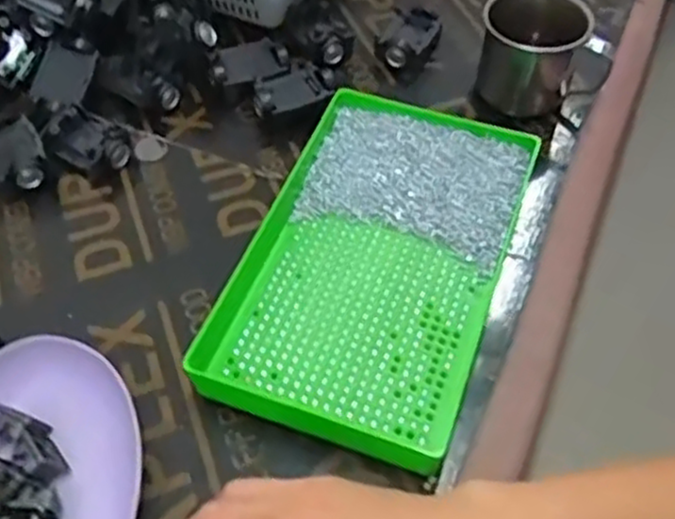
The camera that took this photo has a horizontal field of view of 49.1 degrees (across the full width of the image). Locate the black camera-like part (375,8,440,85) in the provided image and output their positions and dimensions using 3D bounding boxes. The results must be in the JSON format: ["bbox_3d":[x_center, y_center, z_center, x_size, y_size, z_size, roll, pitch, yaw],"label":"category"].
[{"bbox_3d":[0.058,-0.179,0.605,0.039,0.032,0.057,20,56,14],"label":"black camera-like part"}]

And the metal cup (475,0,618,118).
[{"bbox_3d":[0.155,-0.156,0.574,0.087,0.082,0.087,0,54,0],"label":"metal cup"}]

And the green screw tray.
[{"bbox_3d":[0.022,0.000,0.462,0.153,0.039,0.239,17,56,13],"label":"green screw tray"}]

